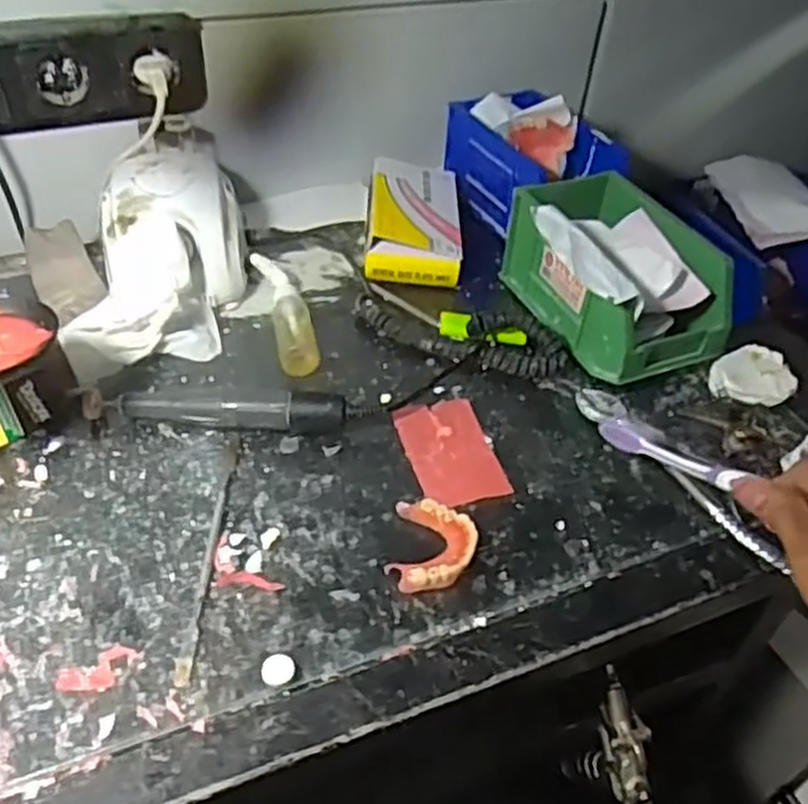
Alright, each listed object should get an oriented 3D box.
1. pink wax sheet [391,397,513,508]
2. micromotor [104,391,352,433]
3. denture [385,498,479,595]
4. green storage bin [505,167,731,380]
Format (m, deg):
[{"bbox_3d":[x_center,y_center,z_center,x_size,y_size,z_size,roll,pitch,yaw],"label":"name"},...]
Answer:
[{"bbox_3d":[0.031,0.031,0.518,0.057,0.004,0.088,-9,45,-15],"label":"pink wax sheet"},{"bbox_3d":[-0.116,0.006,0.517,0.151,0.027,0.023,5,46,-2],"label":"micromotor"},{"bbox_3d":[0.017,0.086,0.455,0.048,0.016,0.059,11,44,5],"label":"denture"},{"bbox_3d":[0.155,-0.101,0.602,0.119,0.088,0.176,-15,47,-21],"label":"green storage bin"}]

